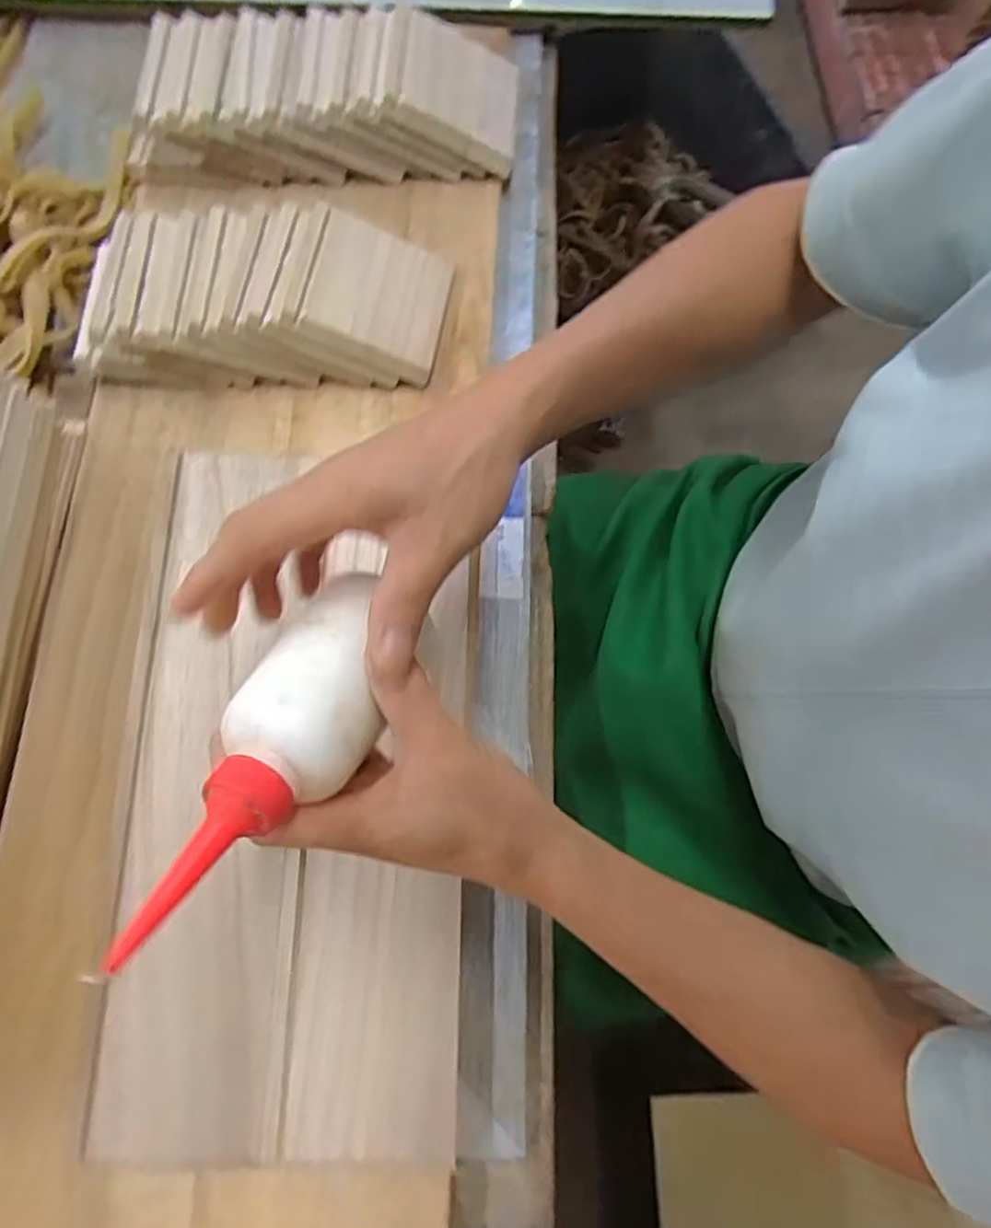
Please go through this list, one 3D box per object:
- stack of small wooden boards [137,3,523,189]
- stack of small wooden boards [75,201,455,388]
[{"bbox_3d":[-0.118,-0.359,0.472,0.266,0.056,0.106,-2,76,-2],"label":"stack of small wooden boards"},{"bbox_3d":[-0.145,-0.206,0.430,0.225,0.045,0.109,1,76,-1],"label":"stack of small wooden boards"}]

